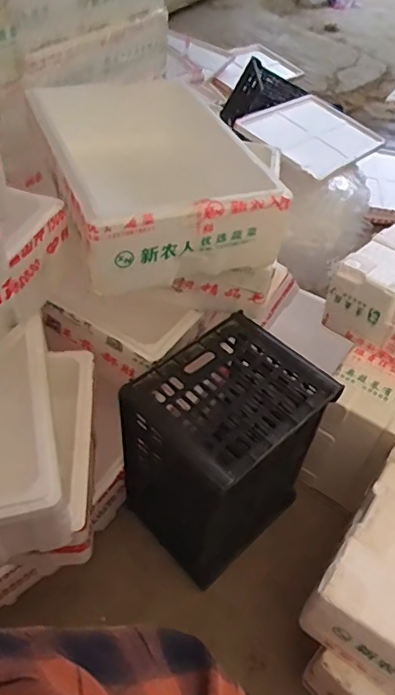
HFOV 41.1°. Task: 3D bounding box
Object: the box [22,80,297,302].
[{"bbox_3d":[-0.118,-0.399,1.181,0.410,0.195,0.572,-16,50,-17],"label":"box"}]

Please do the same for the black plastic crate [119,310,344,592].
[{"bbox_3d":[0.059,0.272,1.272,0.404,0.538,0.320,-35,58,-29],"label":"black plastic crate"}]

